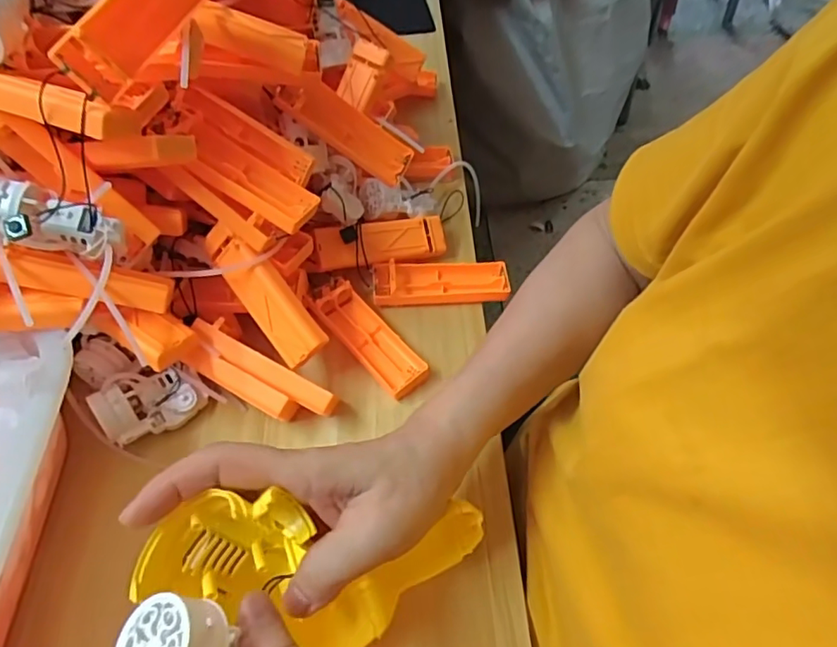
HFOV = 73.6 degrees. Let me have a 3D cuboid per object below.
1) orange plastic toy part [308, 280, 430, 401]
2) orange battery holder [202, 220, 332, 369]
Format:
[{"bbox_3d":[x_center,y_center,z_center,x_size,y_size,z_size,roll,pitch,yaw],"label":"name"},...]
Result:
[{"bbox_3d":[-0.038,0.008,0.417,0.033,0.018,0.106,-35,62,-23],"label":"orange plastic toy part"},{"bbox_3d":[-0.104,-0.022,0.375,0.028,0.027,0.109,-38,85,-24],"label":"orange battery holder"}]

